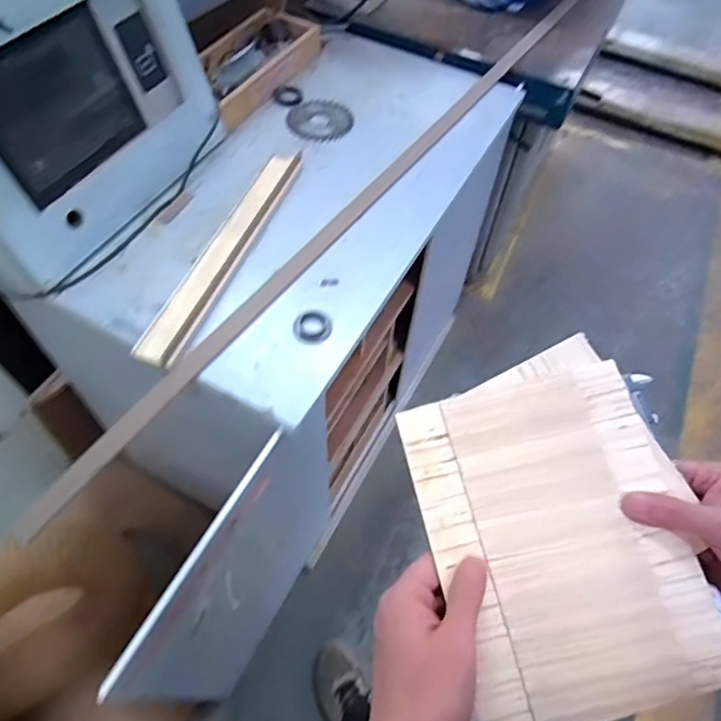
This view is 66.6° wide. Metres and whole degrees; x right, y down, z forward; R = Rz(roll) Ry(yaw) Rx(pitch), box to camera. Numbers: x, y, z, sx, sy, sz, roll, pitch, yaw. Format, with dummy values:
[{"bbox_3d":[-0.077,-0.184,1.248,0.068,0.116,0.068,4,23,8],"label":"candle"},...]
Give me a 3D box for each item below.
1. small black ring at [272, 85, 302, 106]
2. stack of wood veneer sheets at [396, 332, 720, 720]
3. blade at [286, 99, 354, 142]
[{"bbox_3d":[-0.148,-0.542,1.117,0.061,0.010,0.071,-3,57,-5],"label":"small black ring"},{"bbox_3d":[0.138,0.116,0.390,0.175,0.009,0.238,-14,72,-3],"label":"stack of wood veneer sheets"},{"bbox_3d":[-0.083,-0.477,1.091,0.114,0.009,0.124,2,62,-3],"label":"blade"}]

